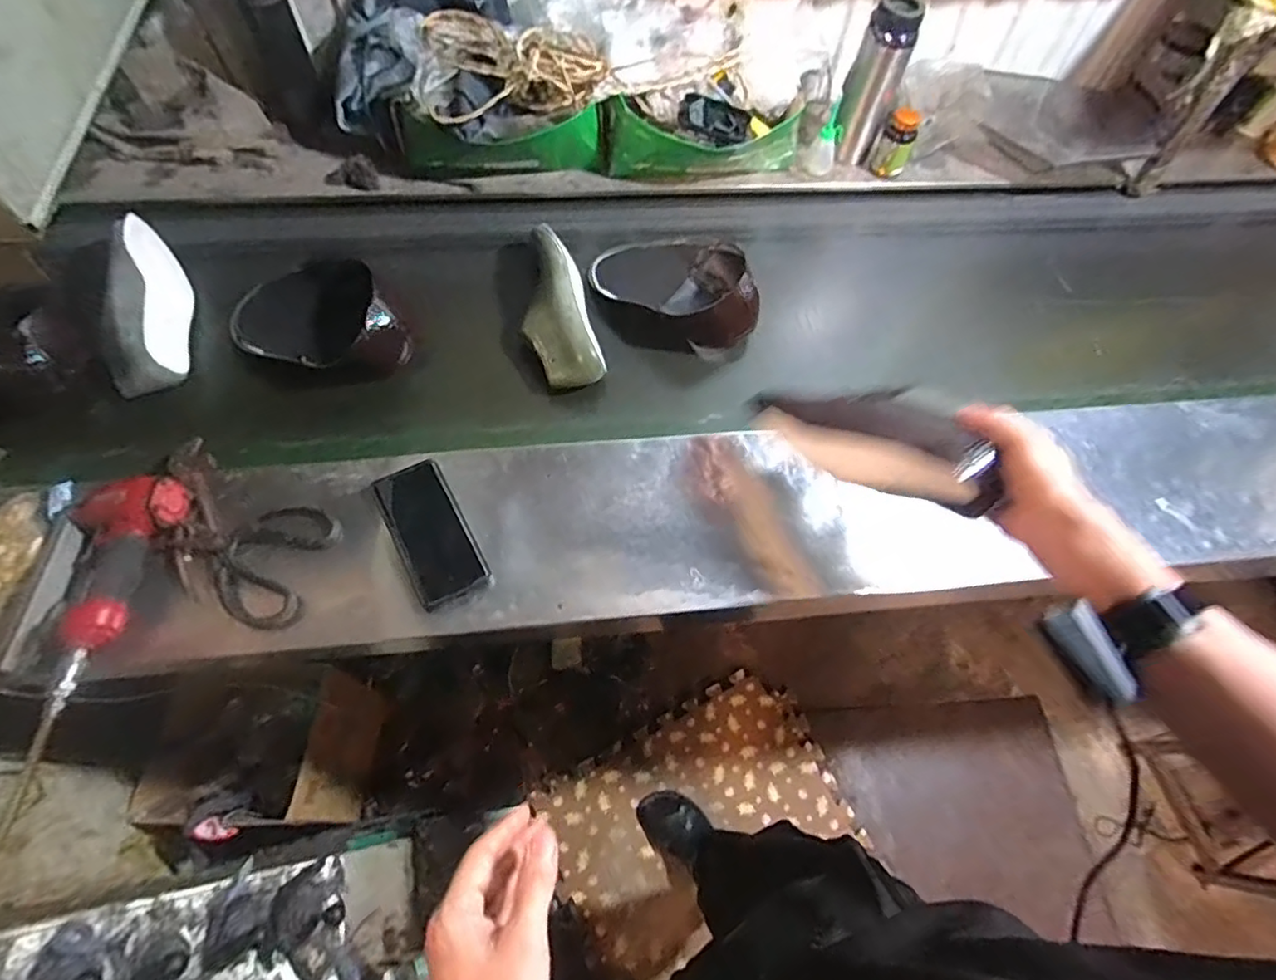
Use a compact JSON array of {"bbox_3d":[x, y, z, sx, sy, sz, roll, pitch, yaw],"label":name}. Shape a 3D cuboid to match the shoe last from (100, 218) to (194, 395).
[{"bbox_3d":[-0.661,-0.244,0.828,0.074,0.071,0.286,-17,67,-10],"label":"shoe last"}]

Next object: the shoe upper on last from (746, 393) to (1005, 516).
[{"bbox_3d":[0.237,-0.061,0.653,0.071,0.086,0.279,-44,43,-20],"label":"shoe upper on last"}]

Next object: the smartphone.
[{"bbox_3d":[-0.235,0.046,0.700,0.079,0.005,0.162,-27,77,-13],"label":"smartphone"}]

